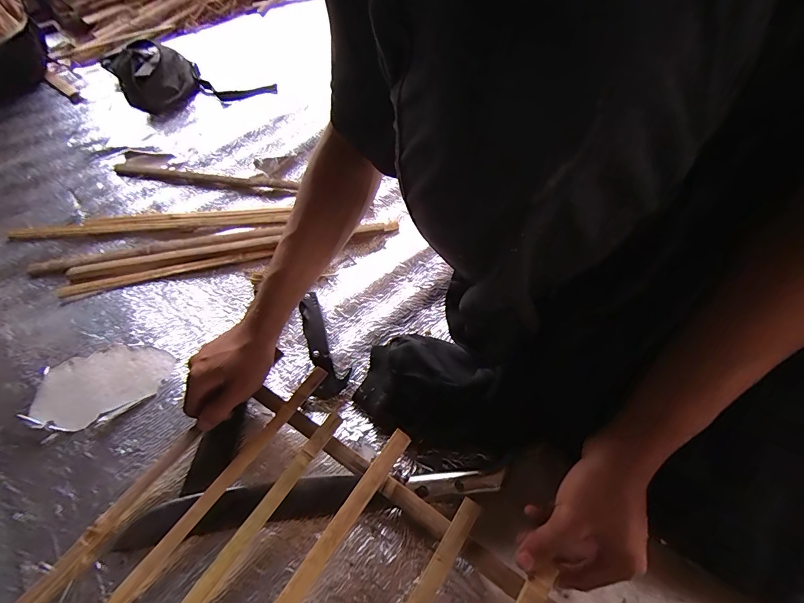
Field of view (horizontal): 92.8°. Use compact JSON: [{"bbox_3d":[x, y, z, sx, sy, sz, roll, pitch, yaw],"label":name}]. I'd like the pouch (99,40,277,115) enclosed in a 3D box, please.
[{"bbox_3d":[-0.567,-0.547,0.946,0.527,0.072,0.212,26,58,20],"label":"pouch"}]

